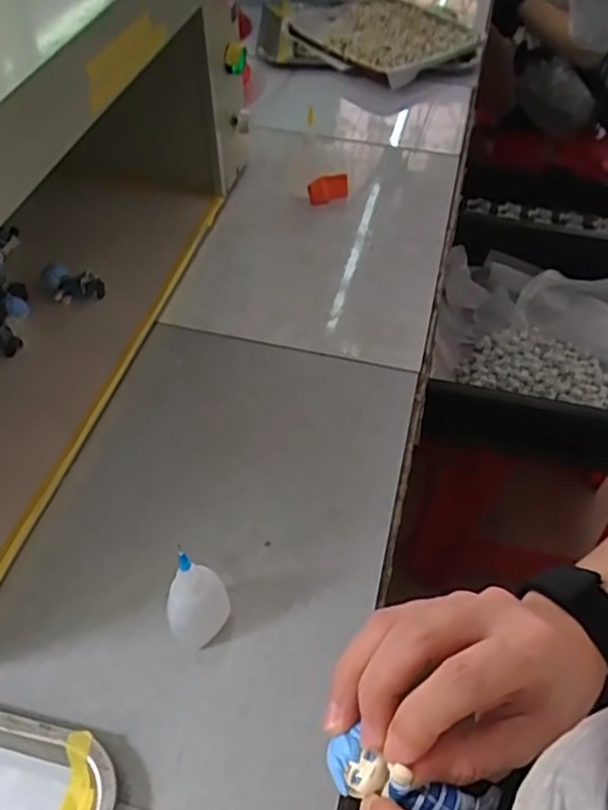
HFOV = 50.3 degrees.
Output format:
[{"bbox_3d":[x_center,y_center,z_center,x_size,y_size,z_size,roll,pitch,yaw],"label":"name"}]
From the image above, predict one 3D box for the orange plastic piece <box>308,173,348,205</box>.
[{"bbox_3d":[0.033,-0.264,0.792,0.053,0.027,0.023,-18,53,-16],"label":"orange plastic piece"}]

